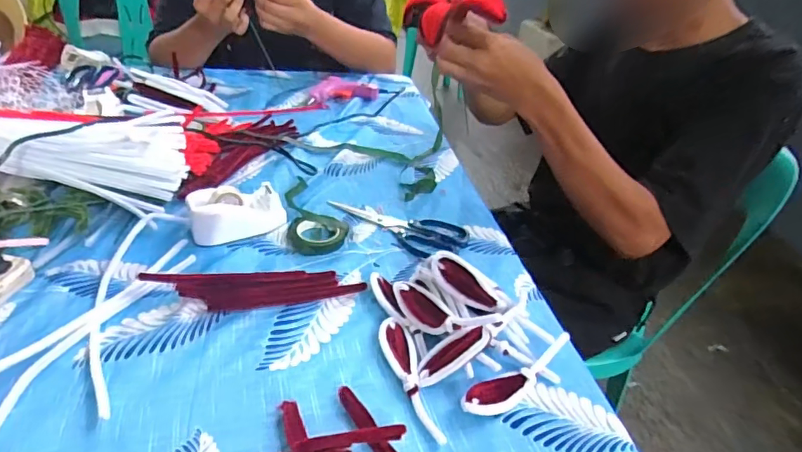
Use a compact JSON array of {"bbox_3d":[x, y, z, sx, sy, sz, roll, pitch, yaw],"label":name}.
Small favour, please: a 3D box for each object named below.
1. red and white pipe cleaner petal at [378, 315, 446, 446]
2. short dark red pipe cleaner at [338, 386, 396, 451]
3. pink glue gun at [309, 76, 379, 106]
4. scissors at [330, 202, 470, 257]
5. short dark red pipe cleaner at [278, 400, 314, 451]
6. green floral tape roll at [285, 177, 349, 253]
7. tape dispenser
[{"bbox_3d":[0.005,0.122,0.404,0.029,0.007,0.122,-3,37,-14],"label":"red and white pipe cleaner petal"},{"bbox_3d":[-0.025,0.148,0.363,0.013,0.008,0.071,-18,43,-30],"label":"short dark red pipe cleaner"},{"bbox_3d":[-0.109,-0.252,0.909,0.133,0.026,0.069,-10,39,-22],"label":"pink glue gun"},{"bbox_3d":[-0.008,0.000,0.589,0.174,0.008,0.072,18,37,15],"label":"scissors"},{"bbox_3d":[-0.071,0.149,0.341,0.015,0.007,0.077,-10,26,-22],"label":"short dark red pipe cleaner"},{"bbox_3d":[-0.101,-0.015,0.587,0.067,0.014,0.133,-3,37,-13],"label":"green floral tape roll"},{"bbox_3d":[-0.184,-0.016,0.552,0.100,0.037,0.058,-14,41,-26],"label":"tape dispenser"}]

